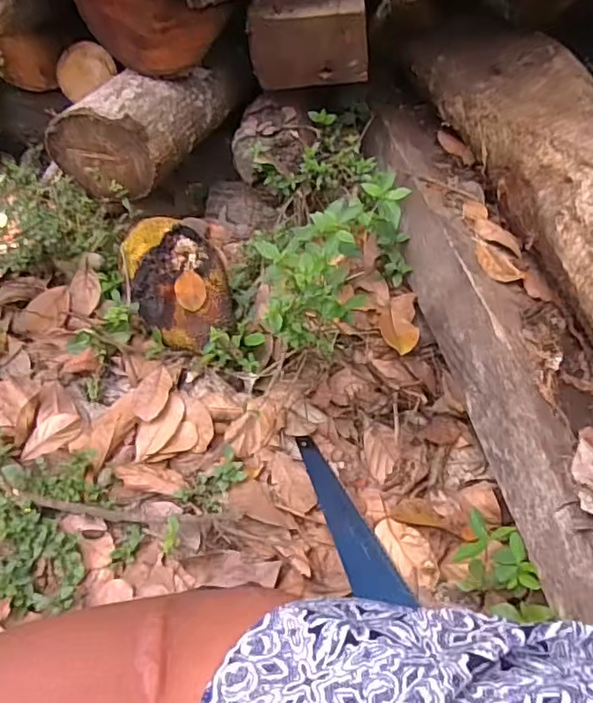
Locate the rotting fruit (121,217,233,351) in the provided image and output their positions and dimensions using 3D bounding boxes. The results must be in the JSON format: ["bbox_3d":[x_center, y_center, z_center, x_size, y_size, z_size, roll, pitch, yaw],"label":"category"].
[{"bbox_3d":[-0.218,-0.117,1.076,0.182,0.136,0.300,-2,42,-10],"label":"rotting fruit"}]

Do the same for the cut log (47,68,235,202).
[{"bbox_3d":[-0.299,-0.459,1.194,0.204,0.173,0.336,21,43,16],"label":"cut log"}]

